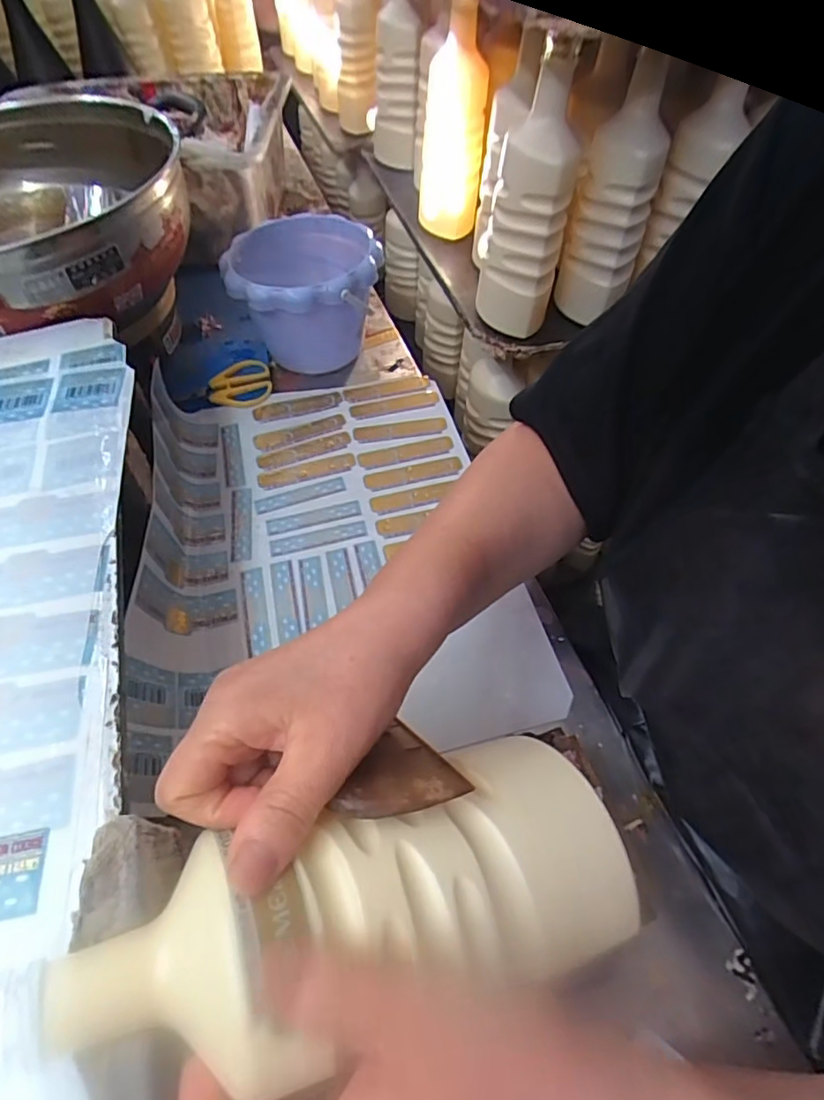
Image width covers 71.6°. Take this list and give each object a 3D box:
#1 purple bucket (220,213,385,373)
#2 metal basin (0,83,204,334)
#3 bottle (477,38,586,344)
[{"bbox_3d":[-0.112,-0.270,0.624,0.150,0.117,0.159,-1,56,2],"label":"purple bucket"},{"bbox_3d":[-0.359,-0.322,0.530,0.290,0.072,0.340,-1,56,1],"label":"metal basin"},{"bbox_3d":[0.113,-0.337,0.565,0.082,0.225,0.083,8,55,8],"label":"bottle"}]

